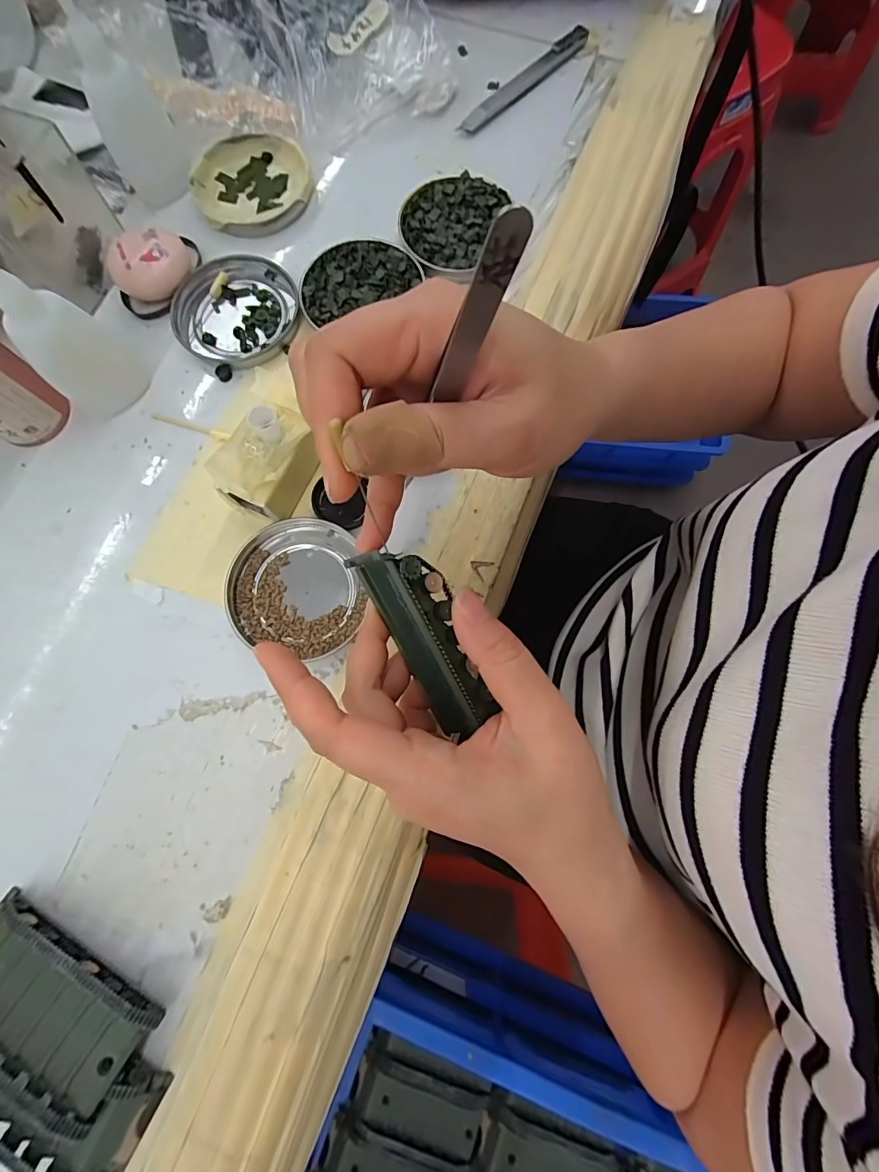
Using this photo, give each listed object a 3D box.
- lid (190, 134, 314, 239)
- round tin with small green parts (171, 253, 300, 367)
[{"bbox_3d":[-0.129,-0.277,0.317,0.078,0.013,0.070,-16,78,-2],"label":"lid"},{"bbox_3d":[-0.131,-0.178,0.296,0.075,0.011,0.079,0,78,1],"label":"round tin with small green parts"}]

